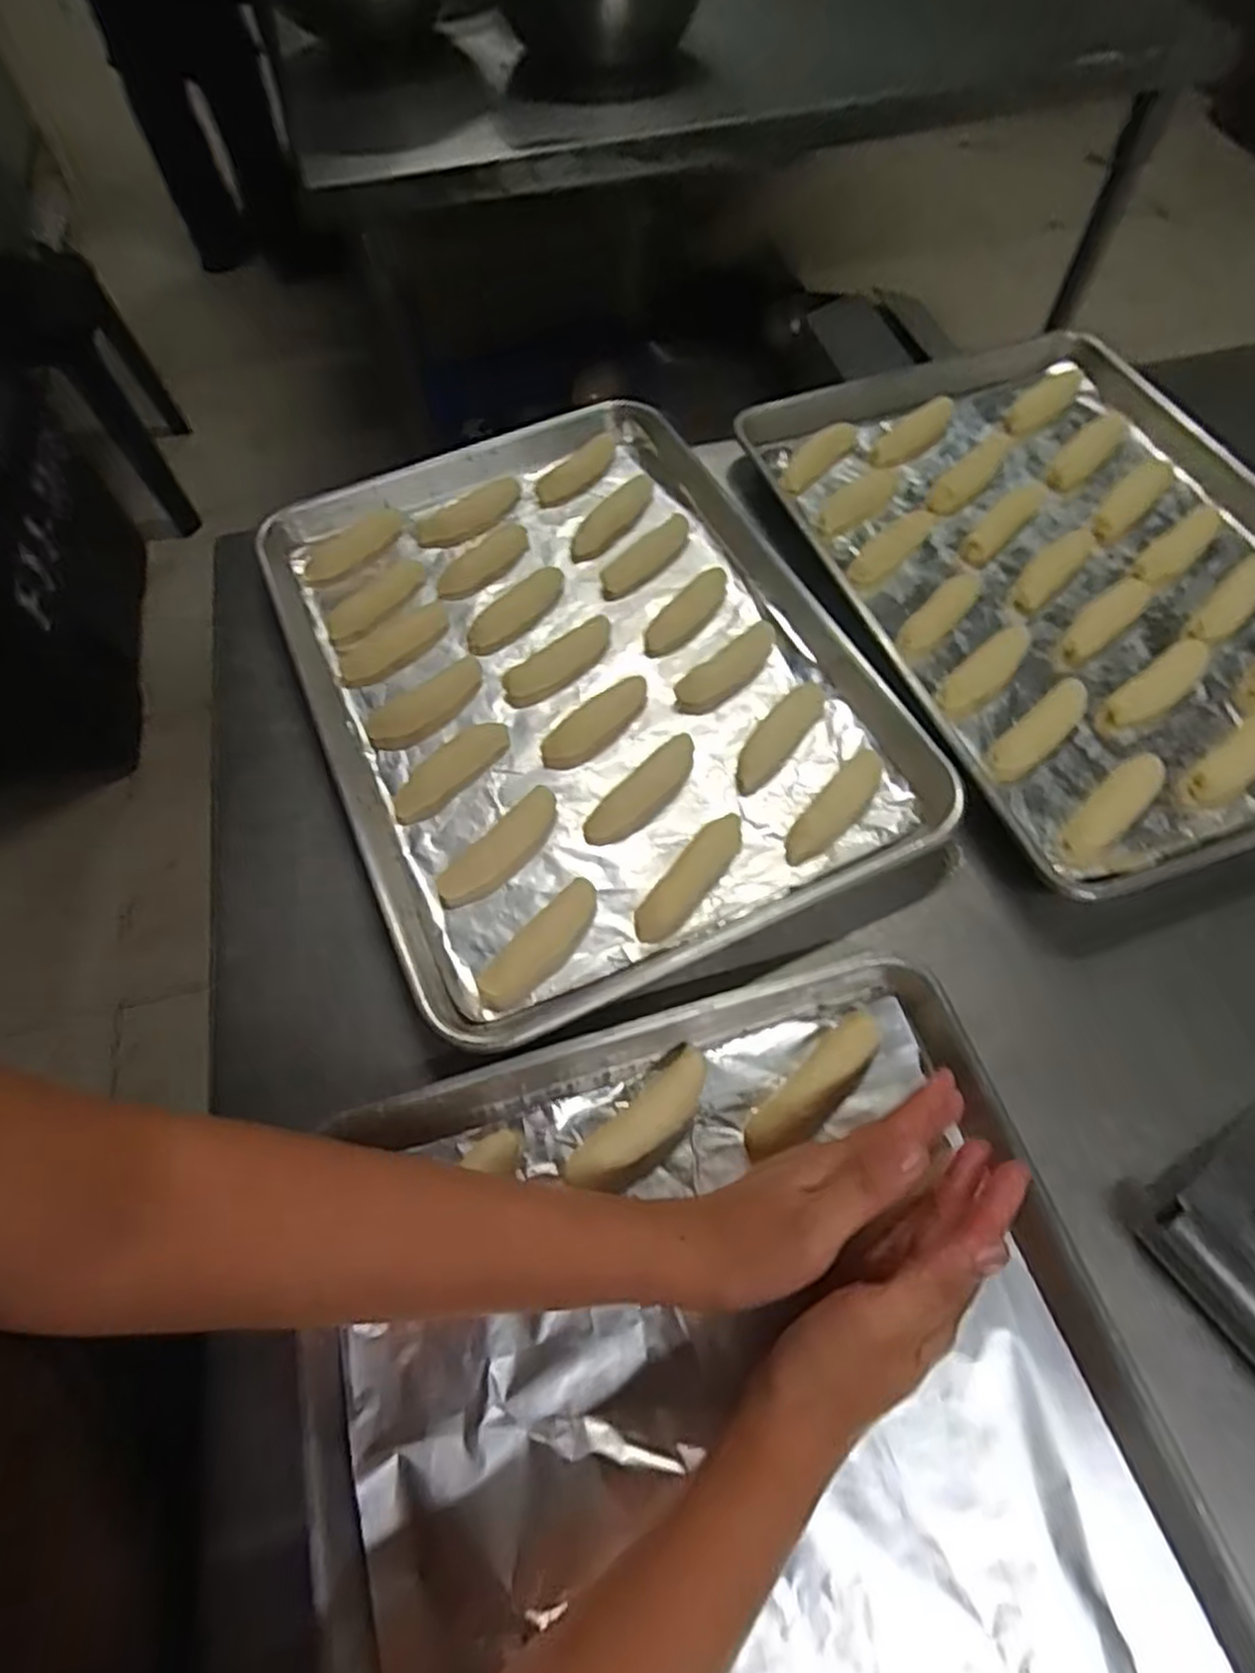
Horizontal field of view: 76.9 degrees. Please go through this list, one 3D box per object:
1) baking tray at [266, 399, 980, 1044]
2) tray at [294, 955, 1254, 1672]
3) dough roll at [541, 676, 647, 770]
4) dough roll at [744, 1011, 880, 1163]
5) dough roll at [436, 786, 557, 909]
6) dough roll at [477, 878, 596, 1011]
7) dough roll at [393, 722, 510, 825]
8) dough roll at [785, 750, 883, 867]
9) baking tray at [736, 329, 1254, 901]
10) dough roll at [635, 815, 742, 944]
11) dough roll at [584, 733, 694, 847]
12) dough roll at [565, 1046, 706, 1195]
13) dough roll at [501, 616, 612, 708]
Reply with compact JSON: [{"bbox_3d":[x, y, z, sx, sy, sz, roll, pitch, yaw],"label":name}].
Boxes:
[{"bbox_3d":[-0.035,-0.119,0.535,0.344,0.033,0.463,-23,63,-12],"label":"baking tray"},{"bbox_3d":[0.059,0.290,0.295,0.334,0.026,0.447,-16,62,-8],"label":"tray"},{"bbox_3d":[-0.019,-0.074,0.510,0.028,0.012,0.084,39,68,20],"label":"dough roll"},{"bbox_3d":[0.093,0.125,0.391,0.088,0.016,0.025,-40,68,-19],"label":"dough roll"},{"bbox_3d":[-0.073,0.007,0.461,0.027,0.022,0.087,41,69,20],"label":"dough roll"},{"bbox_3d":[-0.046,0.059,0.432,0.023,0.020,0.084,37,67,19],"label":"dough roll"},{"bbox_3d":[-0.111,-0.042,0.494,0.085,0.016,0.029,-41,68,-20],"label":"dough roll"},{"bbox_3d":[0.125,-0.018,0.469,0.023,0.012,0.087,38,68,19],"label":"dough roll"},{"bbox_3d":[0.321,-0.194,0.559,0.330,0.027,0.446,-18,62,-9],"label":"baking tray"},{"bbox_3d":[0.037,0.022,0.450,0.022,0.011,0.089,35,67,18],"label":"dough roll"},{"bbox_3d":[0.012,-0.027,0.480,0.025,0.014,0.090,41,69,20],"label":"dough roll"},{"bbox_3d":[0.009,0.140,0.383,0.081,0.017,0.028,-39,68,-19],"label":"dough roll"},{"bbox_3d":[-0.044,-0.119,0.532,0.086,0.014,0.027,-38,67,-19],"label":"dough roll"}]

